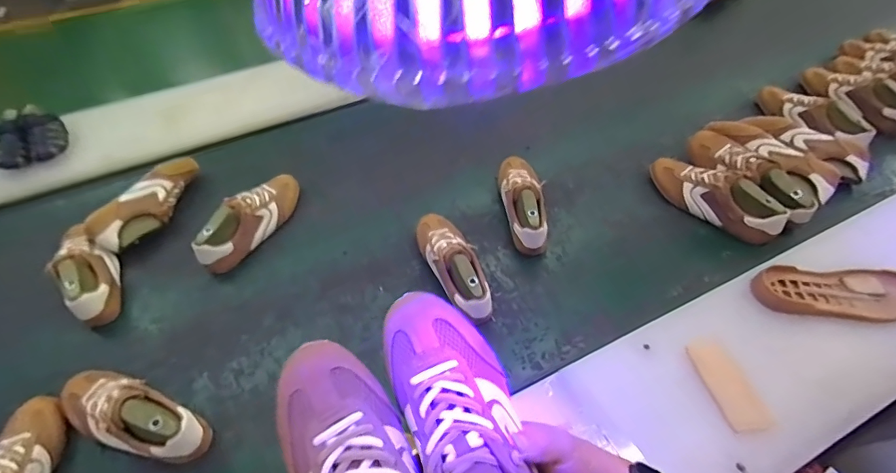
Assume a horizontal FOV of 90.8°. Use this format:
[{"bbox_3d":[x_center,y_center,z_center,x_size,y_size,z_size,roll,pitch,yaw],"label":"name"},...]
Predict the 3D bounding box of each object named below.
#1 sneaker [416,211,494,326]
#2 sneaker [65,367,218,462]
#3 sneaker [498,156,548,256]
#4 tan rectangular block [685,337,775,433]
[{"bbox_3d":[0.010,0.039,0.801,0.088,0.090,0.245,-20,53,-13],"label":"sneaker"},{"bbox_3d":[-0.462,0.256,0.637,0.253,0.085,0.084,16,54,15],"label":"sneaker"},{"bbox_3d":[0.155,-0.083,0.902,0.080,0.086,0.250,-5,51,-1],"label":"sneaker"},{"bbox_3d":[0.402,0.210,0.636,0.060,0.012,0.131,-14,52,-8],"label":"tan rectangular block"}]

